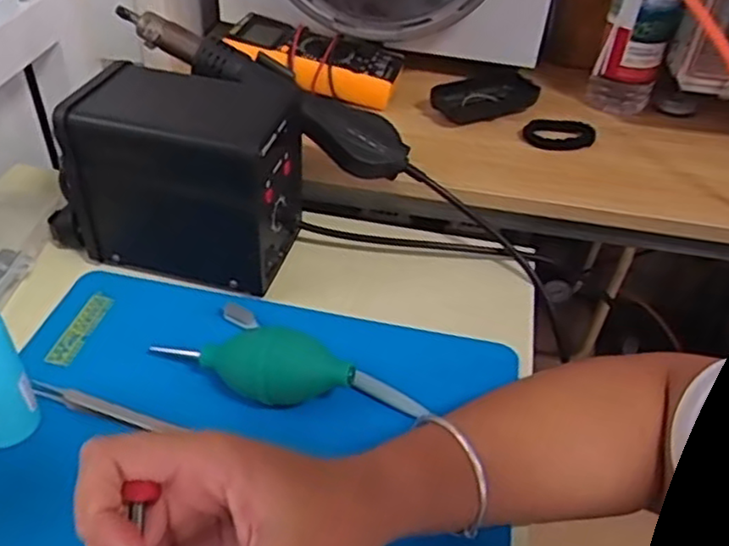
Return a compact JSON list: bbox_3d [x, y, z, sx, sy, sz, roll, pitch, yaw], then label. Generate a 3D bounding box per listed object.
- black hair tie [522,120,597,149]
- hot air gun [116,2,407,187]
[{"bbox_3d":[0.192,-0.137,0.671,0.071,0.011,0.039,6,41,0],"label":"black hair tie"},{"bbox_3d":[-0.080,-0.149,0.549,0.256,0.041,0.045,29,42,-4],"label":"hot air gun"}]

